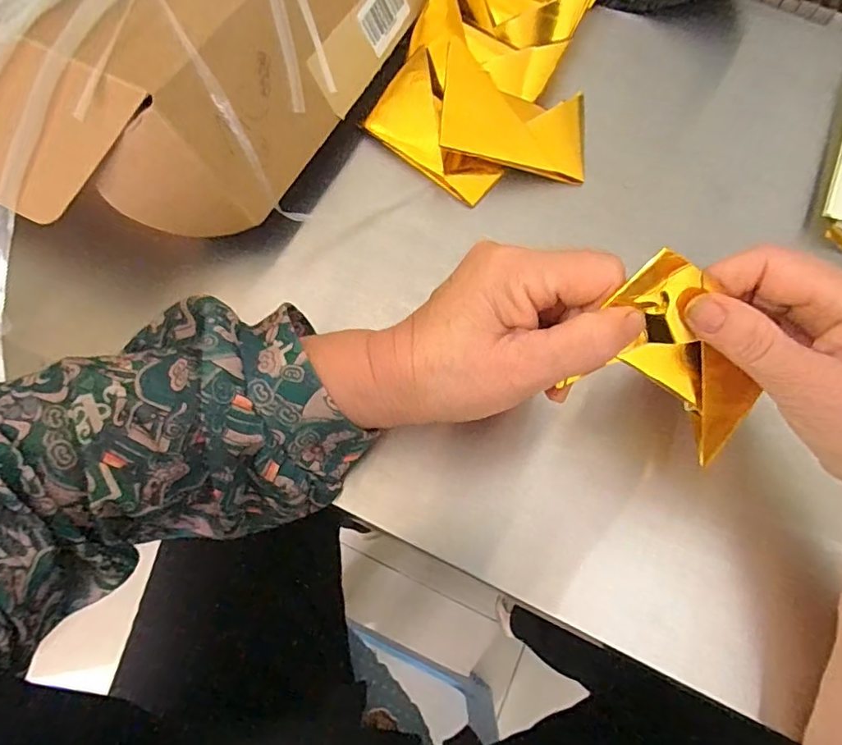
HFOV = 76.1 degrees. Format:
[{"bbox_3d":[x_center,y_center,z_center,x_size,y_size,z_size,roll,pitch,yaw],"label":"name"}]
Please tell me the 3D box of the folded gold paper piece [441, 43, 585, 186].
[{"bbox_3d":[0.063,-0.165,0.352,0.102,0.007,0.061,10,86,-14],"label":"folded gold paper piece"}]

